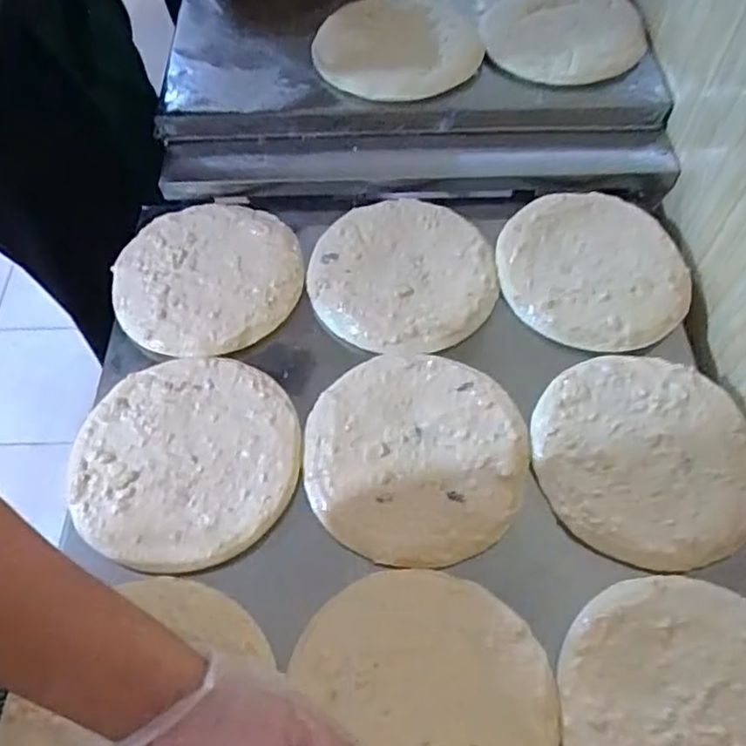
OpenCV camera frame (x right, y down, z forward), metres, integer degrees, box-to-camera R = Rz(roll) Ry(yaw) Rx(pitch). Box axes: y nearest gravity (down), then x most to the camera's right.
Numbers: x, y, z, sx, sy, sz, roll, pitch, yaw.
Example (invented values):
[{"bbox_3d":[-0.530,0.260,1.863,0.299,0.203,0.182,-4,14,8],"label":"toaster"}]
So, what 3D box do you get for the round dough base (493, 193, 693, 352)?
[{"bbox_3d":[0.241,-0.119,0.695,0.195,0.024,0.210,-1,59,1],"label":"round dough base"}]

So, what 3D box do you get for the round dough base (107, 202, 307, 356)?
[{"bbox_3d":[-0.178,-0.106,0.688,0.199,0.013,0.190,-1,59,1],"label":"round dough base"}]

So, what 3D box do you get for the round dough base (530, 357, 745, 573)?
[{"bbox_3d":[0.245,0.068,0.577,0.191,0.010,0.191,21,62,14],"label":"round dough base"}]

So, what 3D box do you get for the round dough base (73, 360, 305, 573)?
[{"bbox_3d":[-0.171,0.077,0.592,0.194,0.016,0.199,-1,59,1],"label":"round dough base"}]

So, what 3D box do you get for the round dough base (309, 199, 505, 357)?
[{"bbox_3d":[0.032,-0.108,0.691,0.186,0.019,0.195,-1,59,1],"label":"round dough base"}]

